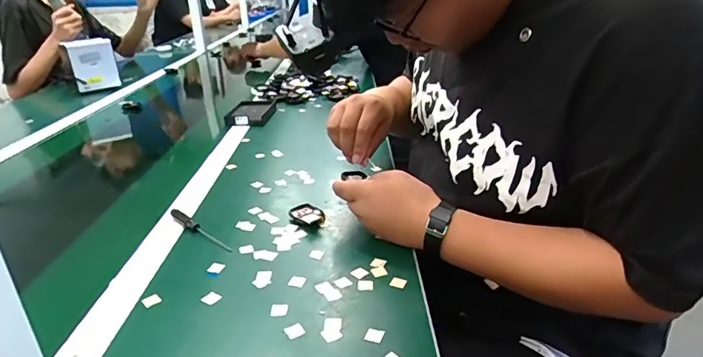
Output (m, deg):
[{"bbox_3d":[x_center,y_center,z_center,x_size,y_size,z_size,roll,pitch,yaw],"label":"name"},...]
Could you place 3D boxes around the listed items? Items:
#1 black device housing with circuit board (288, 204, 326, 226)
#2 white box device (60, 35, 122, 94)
[{"bbox_3d":[-0.060,0.051,0.639,0.040,0.013,0.047,-21,29,-34],"label":"black device housing with circuit board"},{"bbox_3d":[-0.784,-0.345,1.419,0.126,0.144,0.038,-14,26,-23],"label":"white box device"}]

